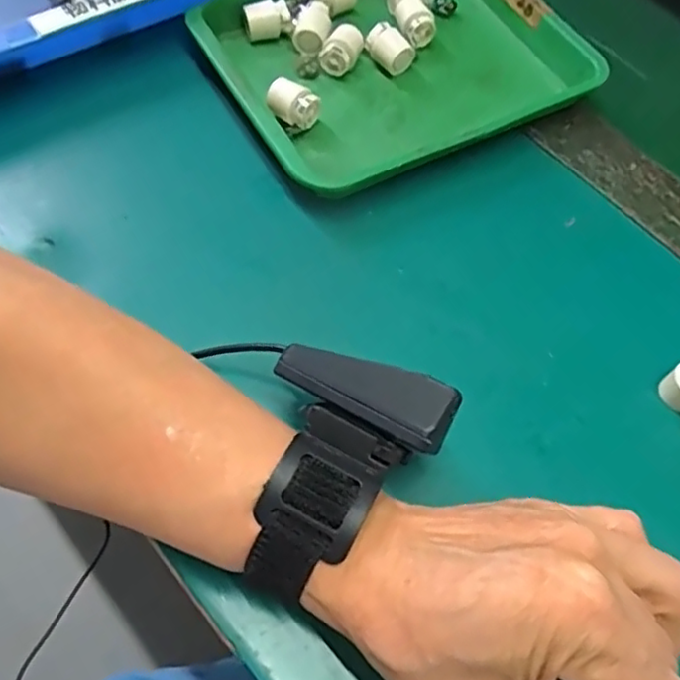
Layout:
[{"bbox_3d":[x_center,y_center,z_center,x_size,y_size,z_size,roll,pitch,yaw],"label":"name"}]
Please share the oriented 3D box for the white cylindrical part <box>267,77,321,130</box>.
[{"bbox_3d":[-0.026,-0.132,0.363,0.027,0.023,0.017,29,62,8],"label":"white cylindrical part"}]

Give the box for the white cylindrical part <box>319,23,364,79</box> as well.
[{"bbox_3d":[0.000,-0.173,0.385,0.019,0.014,0.029,20,61,3],"label":"white cylindrical part"}]

